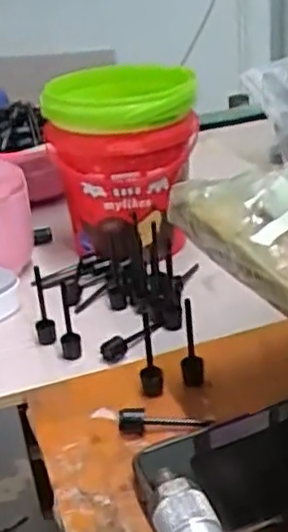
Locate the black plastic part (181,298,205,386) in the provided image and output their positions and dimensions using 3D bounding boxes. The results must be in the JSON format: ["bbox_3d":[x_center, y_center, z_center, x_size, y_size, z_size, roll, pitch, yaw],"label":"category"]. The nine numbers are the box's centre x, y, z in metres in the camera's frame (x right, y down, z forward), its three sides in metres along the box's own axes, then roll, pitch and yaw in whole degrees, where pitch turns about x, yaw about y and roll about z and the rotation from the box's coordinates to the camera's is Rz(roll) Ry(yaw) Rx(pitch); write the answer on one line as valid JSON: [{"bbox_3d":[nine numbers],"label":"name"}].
[{"bbox_3d":[0.031,0.053,0.442,0.012,0.060,0.016,16,35,34],"label":"black plastic part"}]

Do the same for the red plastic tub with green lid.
[{"bbox_3d":[-0.015,-0.095,0.624,0.132,0.154,0.131,-4,28,2],"label":"red plastic tub with green lid"}]

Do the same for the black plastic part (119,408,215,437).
[{"bbox_3d":[0.013,0.094,0.412,0.056,0.014,0.012,-3,28,3],"label":"black plastic part"}]

